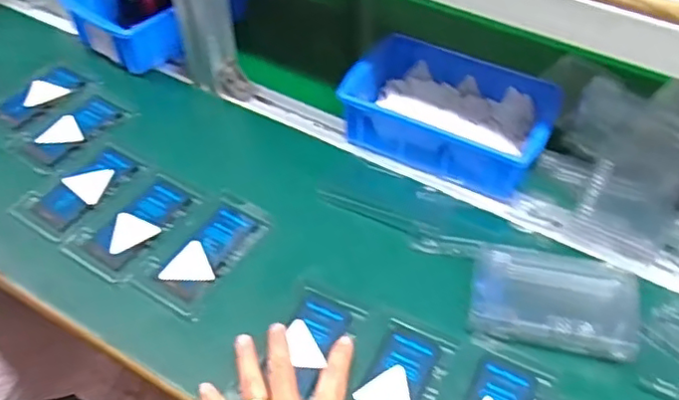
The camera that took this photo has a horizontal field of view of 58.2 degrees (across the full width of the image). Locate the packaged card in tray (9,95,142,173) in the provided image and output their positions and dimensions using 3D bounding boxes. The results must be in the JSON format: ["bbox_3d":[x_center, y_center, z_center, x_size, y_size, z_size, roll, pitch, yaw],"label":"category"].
[{"bbox_3d":[-0.289,-0.076,0.662,0.075,0.007,0.116,30,55,23],"label":"packaged card in tray"}]

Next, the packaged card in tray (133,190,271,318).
[{"bbox_3d":[-0.124,0.042,0.561,0.068,0.004,0.127,23,53,18],"label":"packaged card in tray"}]

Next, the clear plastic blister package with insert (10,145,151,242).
[{"bbox_3d":[-0.255,-0.011,0.609,0.070,0.007,0.119,29,55,22],"label":"clear plastic blister package with insert"}]

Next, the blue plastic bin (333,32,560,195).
[{"bbox_3d":[0.116,-0.095,0.647,0.208,0.058,0.144,20,52,16],"label":"blue plastic bin"}]

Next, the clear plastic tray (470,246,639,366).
[{"bbox_3d":[0.178,0.083,0.509,0.130,0.031,0.084,6,50,5],"label":"clear plastic tray"}]

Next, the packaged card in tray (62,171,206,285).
[{"bbox_3d":[-0.191,0.022,0.577,0.072,0.004,0.118,27,54,20],"label":"packaged card in tray"}]

